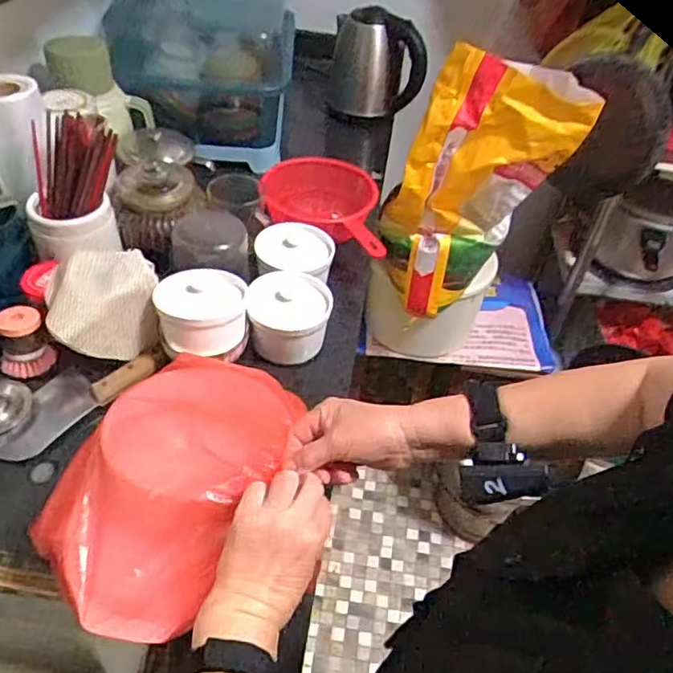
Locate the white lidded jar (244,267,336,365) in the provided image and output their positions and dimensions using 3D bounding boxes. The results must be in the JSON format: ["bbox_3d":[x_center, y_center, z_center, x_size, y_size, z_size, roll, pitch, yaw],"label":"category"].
[{"bbox_3d":[-0.062,-0.028,0.806,0.103,0.082,0.109,4,45,-4],"label":"white lidded jar"}]

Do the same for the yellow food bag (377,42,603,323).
[{"bbox_3d":[0.230,-0.247,1.086,0.245,0.463,0.065,16,36,-12],"label":"yellow food bag"}]

